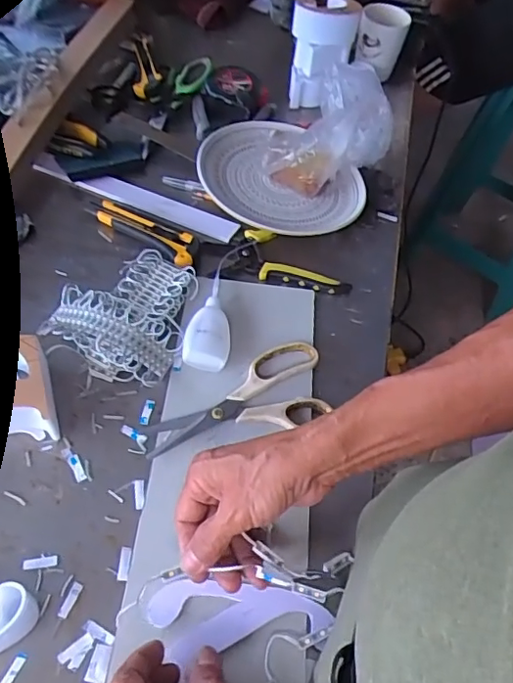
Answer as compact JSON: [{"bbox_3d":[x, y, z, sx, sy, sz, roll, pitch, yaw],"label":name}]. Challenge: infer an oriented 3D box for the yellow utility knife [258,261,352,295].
[{"bbox_3d":[0.055,-0.071,0.616,0.102,0.009,0.024,15,55,5],"label":"yellow utility knife"}]

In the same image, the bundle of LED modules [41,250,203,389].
[{"bbox_3d":[-0.129,-0.037,0.558,0.129,0.031,0.152,18,55,8],"label":"bundle of LED modules"}]

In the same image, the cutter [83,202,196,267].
[{"bbox_3d":[-0.127,-0.129,0.635,0.146,0.019,0.045,33,58,17],"label":"cutter"}]

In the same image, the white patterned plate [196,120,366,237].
[{"bbox_3d":[0.024,-0.199,0.685,0.182,0.041,0.198,3,55,-4],"label":"white patterned plate"}]

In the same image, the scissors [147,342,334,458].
[{"bbox_3d":[-0.018,0.049,0.522,0.171,0.012,0.086,-9,56,-12],"label":"scissors"}]

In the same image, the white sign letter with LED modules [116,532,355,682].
[{"bbox_3d":[-0.016,0.197,0.392,0.145,0.039,0.132,17,55,7],"label":"white sign letter with LED modules"}]

